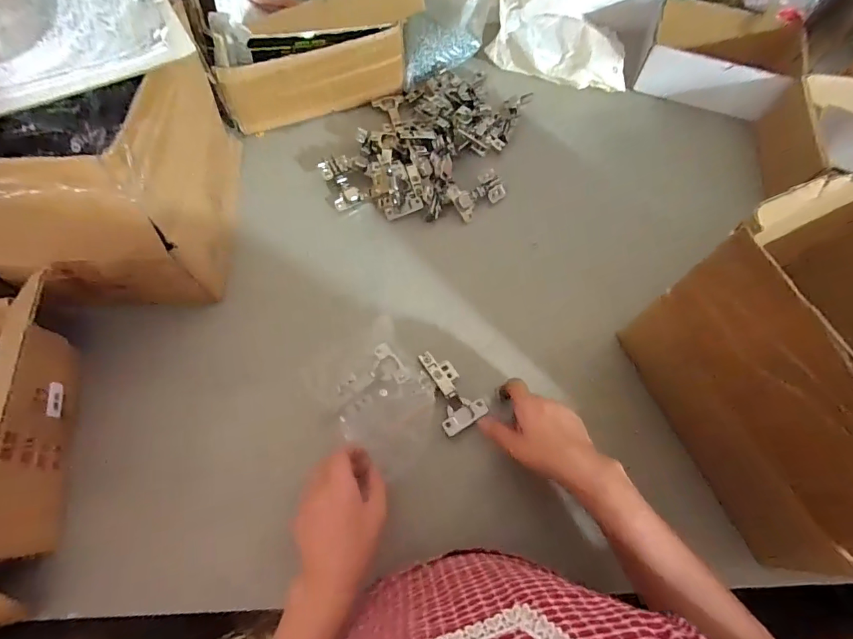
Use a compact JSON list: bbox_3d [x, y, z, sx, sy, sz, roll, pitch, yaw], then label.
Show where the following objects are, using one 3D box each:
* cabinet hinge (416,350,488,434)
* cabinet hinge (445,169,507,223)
[{"bbox_3d":[0.030,0.088,0.540,0.059,0.018,0.108,-25,70,-12],"label":"cabinet hinge"},{"bbox_3d":[0.083,-0.203,0.672,0.093,0.026,0.054,-34,70,-15],"label":"cabinet hinge"}]

